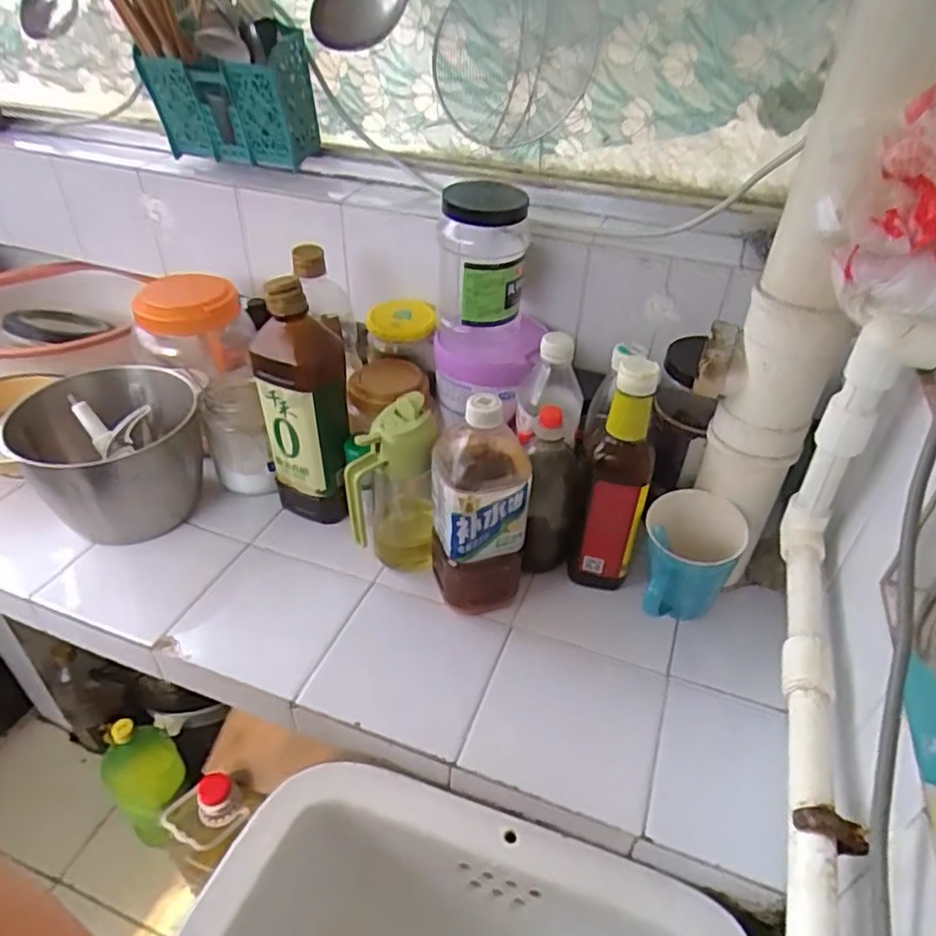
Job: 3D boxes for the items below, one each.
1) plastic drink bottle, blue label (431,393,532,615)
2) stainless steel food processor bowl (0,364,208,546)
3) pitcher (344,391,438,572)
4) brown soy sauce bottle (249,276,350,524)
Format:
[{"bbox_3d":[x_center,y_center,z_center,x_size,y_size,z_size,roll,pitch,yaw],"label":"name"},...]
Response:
[{"bbox_3d":[0.011,0.031,0.606,0.083,0.213,0.083,2,38,-1],"label":"plastic drink bottle, blue label"},{"bbox_3d":[-0.390,-0.004,0.723,0.178,0.142,0.180,2,38,-1],"label":"stainless steel food processor bowl"},{"bbox_3d":[-0.073,0.022,0.654,0.084,0.190,0.067,1,38,-2],"label":"pitcher"},{"bbox_3d":[-0.168,-0.067,0.691,0.094,0.280,0.072,14,35,14],"label":"brown soy sauce bottle"}]

